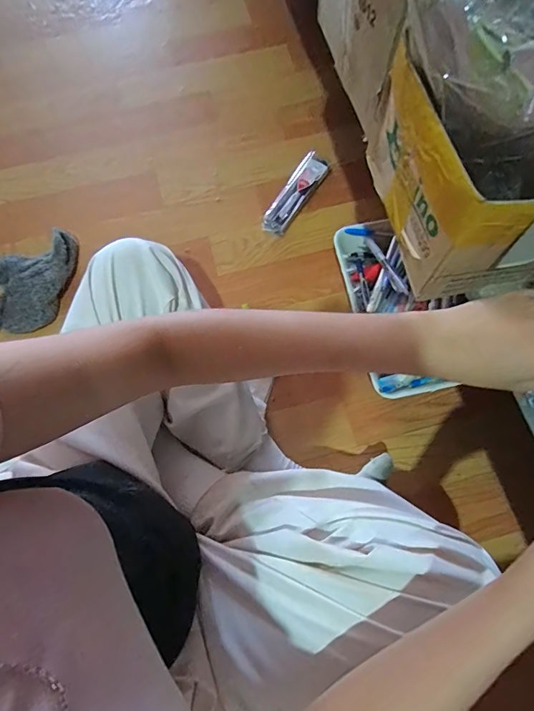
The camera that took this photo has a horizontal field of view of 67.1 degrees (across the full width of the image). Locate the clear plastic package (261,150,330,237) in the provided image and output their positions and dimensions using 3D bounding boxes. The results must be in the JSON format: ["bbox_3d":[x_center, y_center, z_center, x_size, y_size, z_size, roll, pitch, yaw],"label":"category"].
[{"bbox_3d":[0.051,-0.283,0.711,0.039,0.041,0.162,33,77,10],"label":"clear plastic package"}]

